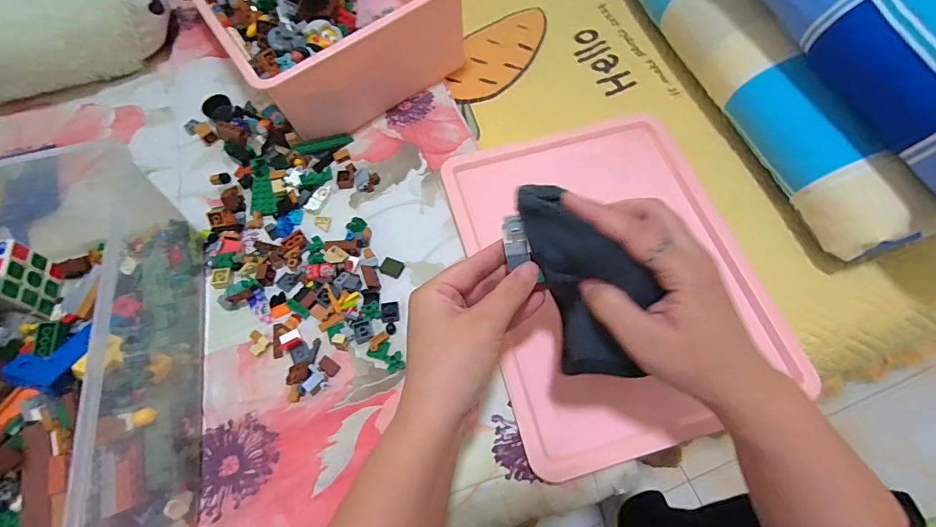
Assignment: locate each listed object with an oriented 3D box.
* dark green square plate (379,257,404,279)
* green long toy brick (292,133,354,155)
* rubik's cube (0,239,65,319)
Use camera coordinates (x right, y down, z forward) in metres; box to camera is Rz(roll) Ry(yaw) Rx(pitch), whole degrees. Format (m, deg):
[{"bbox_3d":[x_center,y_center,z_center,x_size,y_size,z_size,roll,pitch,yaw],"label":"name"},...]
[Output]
[{"bbox_3d":[-0.072,0.004,0.400,0.021,0.004,0.018,20,68,12],"label":"dark green square plate"},{"bbox_3d":[-0.159,-0.132,0.469,0.064,0.010,0.013,-24,65,-29],"label":"green long toy brick"},{"bbox_3d":[-0.420,0.019,0.383,0.051,0.057,0.062,-14,65,-4],"label":"rubik's cube"}]

